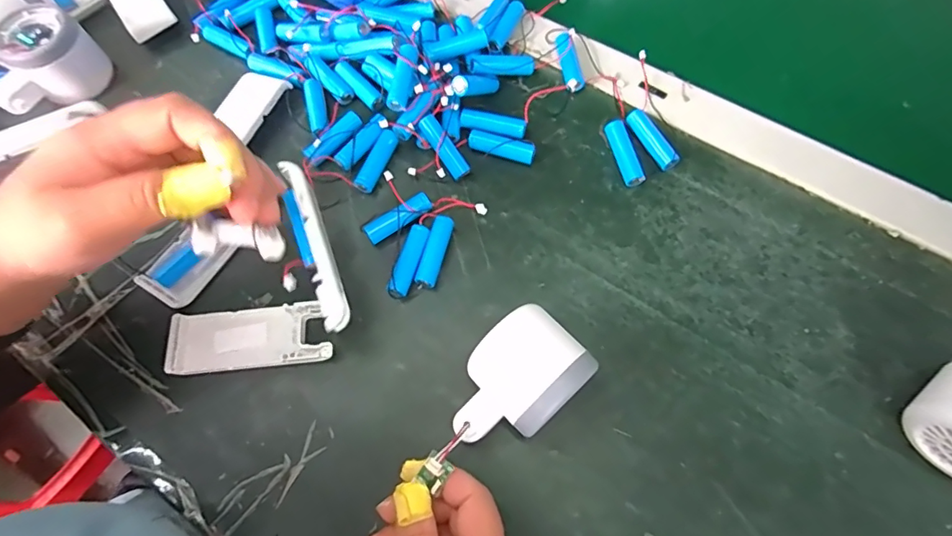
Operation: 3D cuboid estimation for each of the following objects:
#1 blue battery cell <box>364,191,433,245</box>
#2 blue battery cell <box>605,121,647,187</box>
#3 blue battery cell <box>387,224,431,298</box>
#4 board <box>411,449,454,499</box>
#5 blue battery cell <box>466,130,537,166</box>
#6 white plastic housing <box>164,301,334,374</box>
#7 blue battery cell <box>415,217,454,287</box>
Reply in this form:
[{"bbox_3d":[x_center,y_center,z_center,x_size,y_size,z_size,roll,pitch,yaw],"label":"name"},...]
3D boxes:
[{"bbox_3d":[-0.055,-0.035,0.353,0.050,0.013,0.014,-29,70,-9],"label":"blue battery cell"},{"bbox_3d":[0.108,-0.084,0.364,0.015,0.014,0.050,-16,69,-4],"label":"blue battery cell"},{"bbox_3d":[-0.045,-0.004,0.341,0.015,0.014,0.052,18,71,9],"label":"blue battery cell"},{"bbox_3d":[-0.022,0.108,0.261,0.015,0.006,0.017,33,74,14],"label":"board"},{"bbox_3d":[0.019,-0.090,0.369,0.050,0.015,0.013,15,70,8],"label":"blue battery cell"},{"bbox_3d":[-0.148,0.046,0.325,0.103,0.012,0.039,-7,69,0],"label":"white plastic housing"},{"bbox_3d":[-0.029,-0.011,0.343,0.014,0.015,0.050,15,70,8],"label":"blue battery cell"}]

